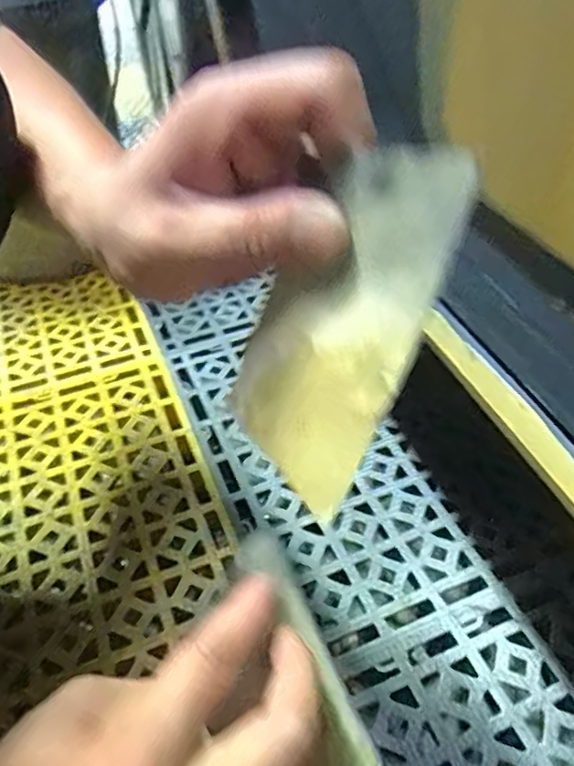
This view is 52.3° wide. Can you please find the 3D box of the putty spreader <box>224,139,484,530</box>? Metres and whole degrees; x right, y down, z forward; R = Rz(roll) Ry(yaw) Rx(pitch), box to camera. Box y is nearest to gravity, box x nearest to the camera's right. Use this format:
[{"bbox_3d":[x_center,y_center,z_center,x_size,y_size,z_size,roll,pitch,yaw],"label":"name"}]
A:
[{"bbox_3d":[0.014,-0.021,0.203,0.007,0.130,0.072,-9,42,-36],"label":"putty spreader"}]

